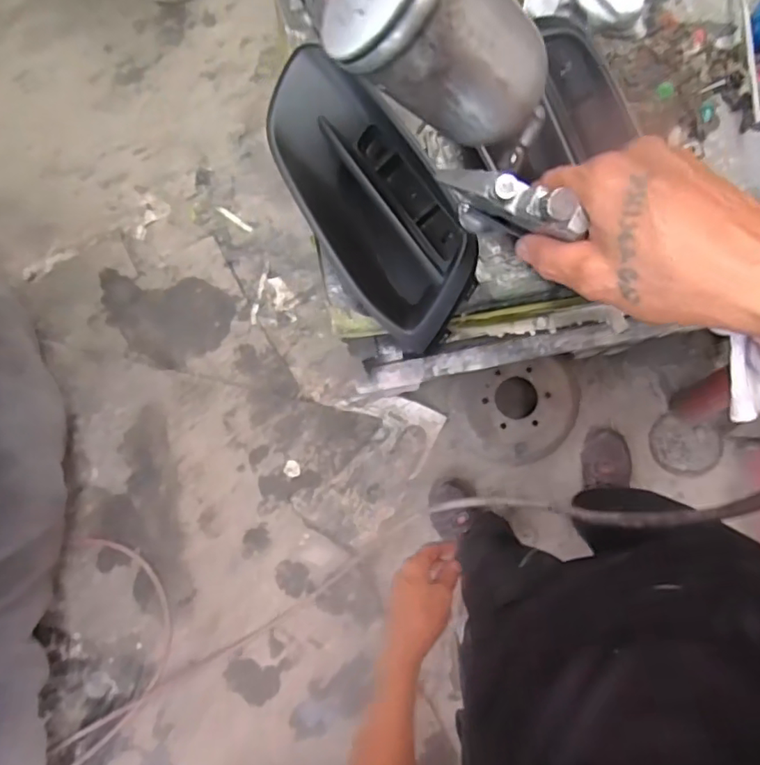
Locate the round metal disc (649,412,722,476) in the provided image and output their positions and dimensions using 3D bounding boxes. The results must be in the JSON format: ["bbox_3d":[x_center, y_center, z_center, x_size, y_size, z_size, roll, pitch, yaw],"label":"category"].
[{"bbox_3d":[0.714,0.149,1.290,0.150,0.016,0.127,19,98,18],"label":"round metal disc"}]

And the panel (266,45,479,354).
[{"bbox_3d":[-0.004,-0.180,0.554,0.132,0.068,0.300,-28,83,3],"label":"panel"}]

